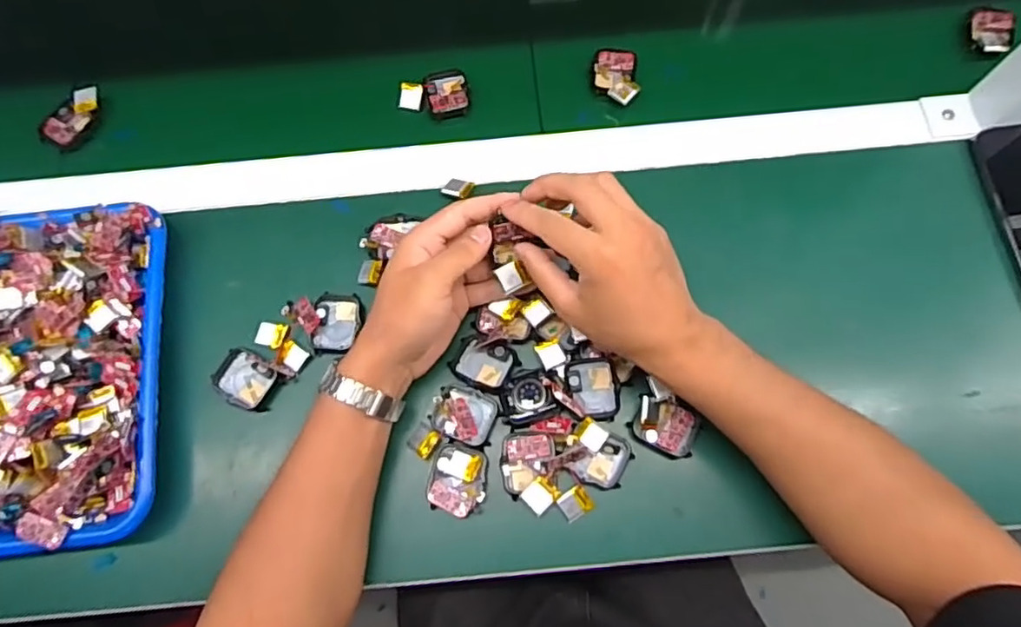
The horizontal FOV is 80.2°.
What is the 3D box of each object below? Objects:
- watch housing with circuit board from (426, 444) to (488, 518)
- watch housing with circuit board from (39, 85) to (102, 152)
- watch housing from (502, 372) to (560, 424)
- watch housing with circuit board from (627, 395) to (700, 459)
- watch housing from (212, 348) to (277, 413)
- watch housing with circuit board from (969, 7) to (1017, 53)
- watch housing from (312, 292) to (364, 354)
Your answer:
[{"bbox_3d":[-0.038,0.118,0.431,0.039,0.014,0.048,6,74,4],"label":"watch housing with circuit board"},{"bbox_3d":[-0.381,-0.172,0.527,0.028,0.019,0.063,21,75,8],"label":"watch housing with circuit board"},{"bbox_3d":[0.013,0.061,0.444,0.038,0.011,0.035,-11,73,-2],"label":"watch housing"},{"bbox_3d":[0.111,0.081,0.435,0.045,0.016,0.035,24,76,8],"label":"watch housing with circuit board"},{"bbox_3d":[-0.200,0.049,0.455,0.045,0.009,0.037,24,76,8],"label":"watch housing"},{"bbox_3d":[0.421,-0.247,0.529,0.035,0.007,0.050,19,75,18],"label":"watch housing with circuit board"},{"bbox_3d":[-0.133,0.007,0.470,0.034,0.014,0.045,0,73,2],"label":"watch housing"}]

